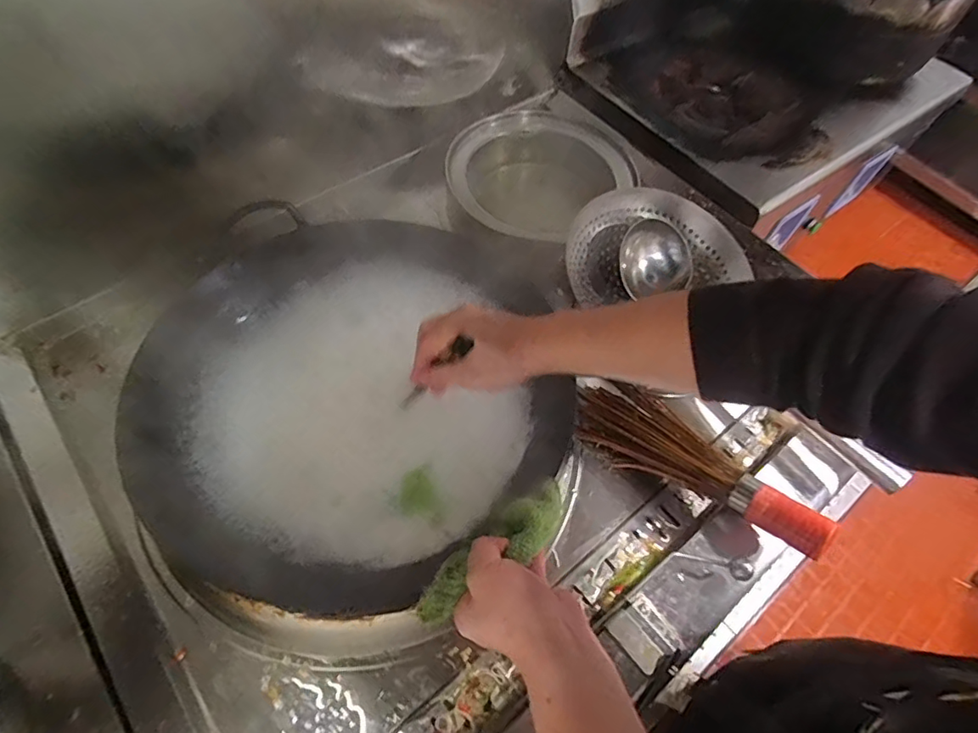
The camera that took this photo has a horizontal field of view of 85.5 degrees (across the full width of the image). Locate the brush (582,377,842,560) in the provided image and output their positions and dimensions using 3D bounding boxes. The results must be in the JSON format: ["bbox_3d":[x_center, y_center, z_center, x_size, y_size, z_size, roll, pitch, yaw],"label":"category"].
[{"bbox_3d":[0.240,0.111,0.620,0.294,0.066,0.075,30,60,30],"label":"brush"}]

